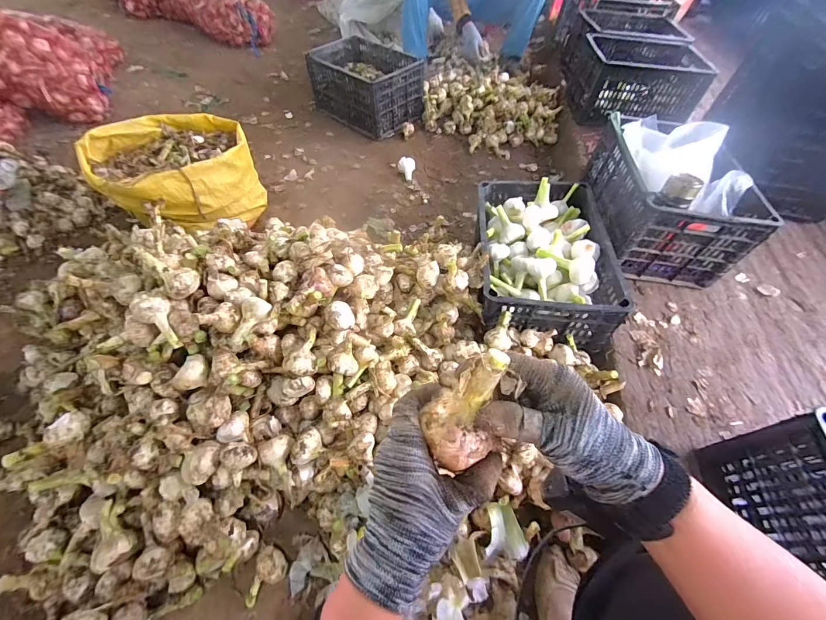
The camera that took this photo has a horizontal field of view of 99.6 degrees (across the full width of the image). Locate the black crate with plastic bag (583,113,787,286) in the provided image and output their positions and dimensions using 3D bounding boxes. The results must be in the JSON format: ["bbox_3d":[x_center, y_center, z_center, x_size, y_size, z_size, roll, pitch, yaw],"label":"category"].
[{"bbox_3d":[0.666,-0.305,0.931,0.267,0.251,0.403,7,54,1],"label":"black crate with plastic bag"}]

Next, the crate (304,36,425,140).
[{"bbox_3d":[-0.195,-0.960,1.487,0.444,0.228,0.336,39,61,23],"label":"crate"}]

